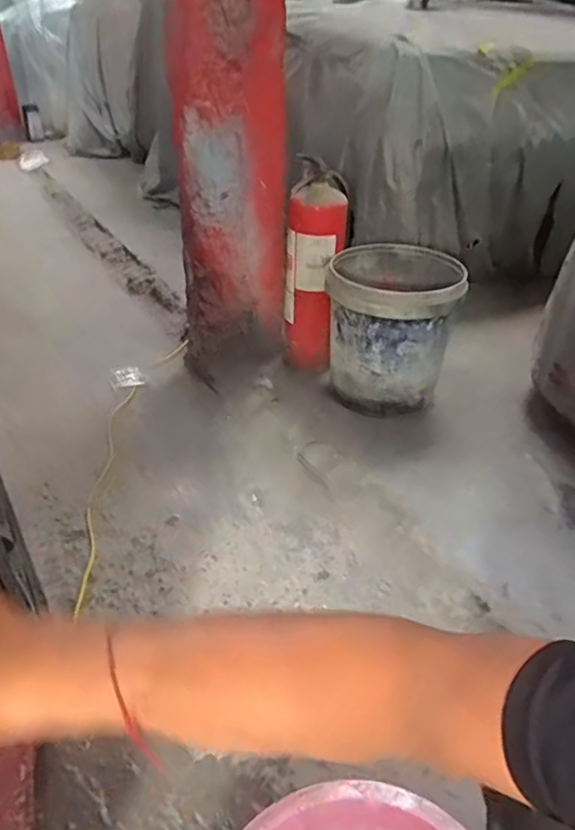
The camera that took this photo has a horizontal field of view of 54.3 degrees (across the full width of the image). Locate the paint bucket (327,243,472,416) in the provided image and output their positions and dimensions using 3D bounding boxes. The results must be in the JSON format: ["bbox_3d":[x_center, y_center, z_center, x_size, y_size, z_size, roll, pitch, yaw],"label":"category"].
[{"bbox_3d":[0.245,-0.193,1.348,0.287,0.325,0.308,1,34,-1],"label":"paint bucket"}]

